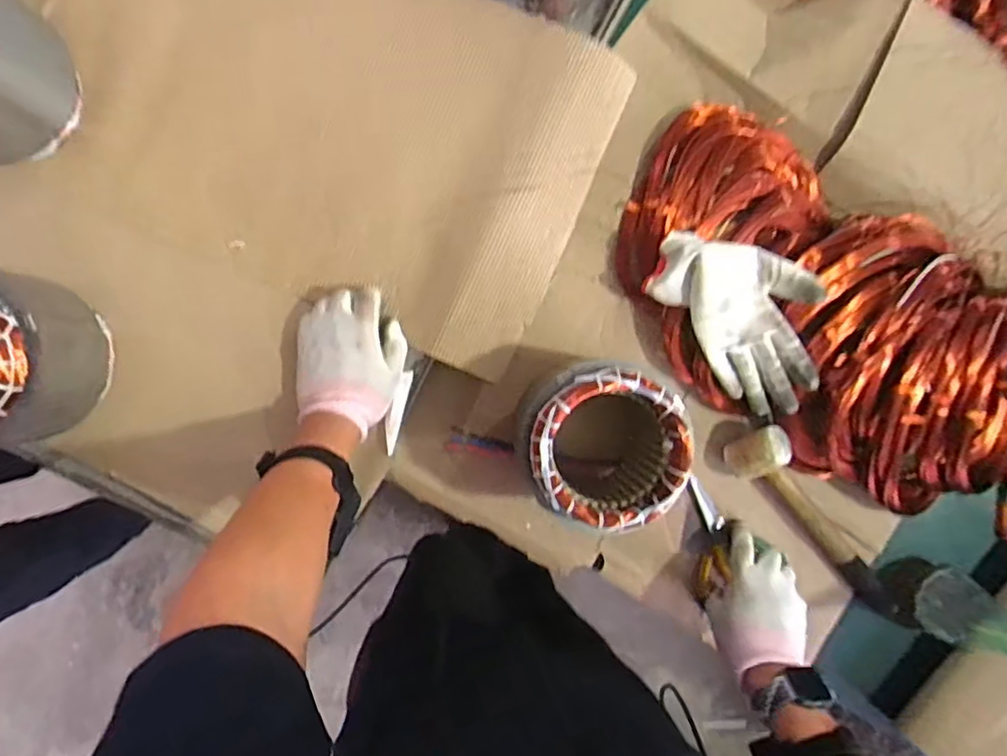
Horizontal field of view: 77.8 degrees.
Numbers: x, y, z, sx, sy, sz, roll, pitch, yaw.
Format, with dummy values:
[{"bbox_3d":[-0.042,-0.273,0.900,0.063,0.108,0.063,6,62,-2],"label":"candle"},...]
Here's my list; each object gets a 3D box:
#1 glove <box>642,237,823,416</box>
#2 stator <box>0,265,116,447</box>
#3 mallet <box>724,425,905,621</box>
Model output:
[{"bbox_3d":[0.244,-0.067,0.627,0.119,0.056,0.211,-43,93,0],"label":"glove"},{"bbox_3d":[-0.437,-0.021,0.535,0.143,0.150,0.140,18,92,-3],"label":"stator"},{"bbox_3d":[0.350,0.158,0.676,0.270,0.049,0.060,43,90,-3],"label":"mallet"}]

